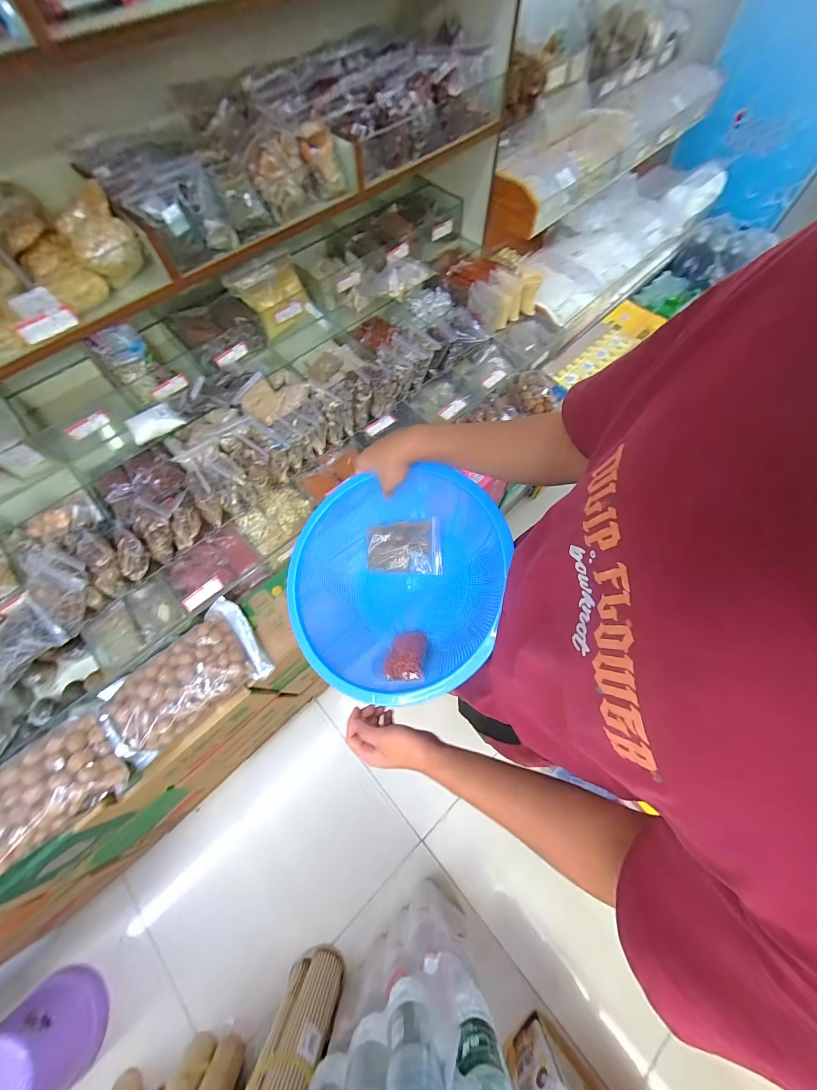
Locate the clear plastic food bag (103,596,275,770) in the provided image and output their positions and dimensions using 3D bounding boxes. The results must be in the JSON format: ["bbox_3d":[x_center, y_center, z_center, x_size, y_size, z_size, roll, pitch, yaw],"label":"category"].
[{"bbox_3d":[-0.492,0.301,0.809,0.331,0.061,0.202,-41,72,-15],"label":"clear plastic food bag"}]

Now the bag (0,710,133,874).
[{"bbox_3d":[-0.731,0.485,0.687,0.302,0.074,0.190,-38,71,-14],"label":"bag"}]

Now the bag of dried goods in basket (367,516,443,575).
[{"bbox_3d":[-0.011,0.007,0.640,0.133,0.020,0.096,-7,79,14],"label":"bag of dried goods in basket"}]

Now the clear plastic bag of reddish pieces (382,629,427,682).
[{"bbox_3d":[-0.003,0.173,0.563,0.061,0.025,0.099,3,33,9],"label":"clear plastic bag of reddish pieces"}]

